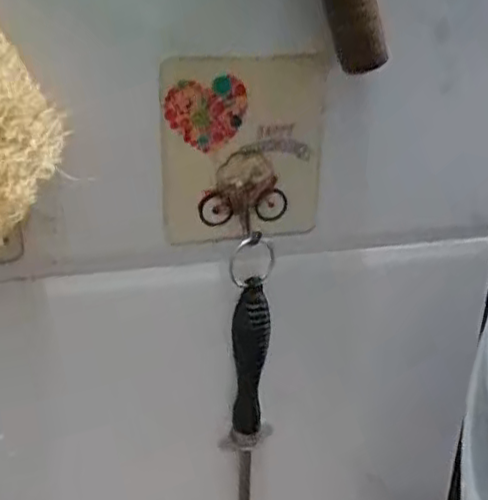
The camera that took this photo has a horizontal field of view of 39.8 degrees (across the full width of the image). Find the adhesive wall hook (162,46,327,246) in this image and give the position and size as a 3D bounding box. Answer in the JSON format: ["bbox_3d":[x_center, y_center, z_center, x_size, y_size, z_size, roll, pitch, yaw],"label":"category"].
[{"bbox_3d":[0.000,-0.044,0.301,0.073,0.083,0.010,-6,25,-18],"label":"adhesive wall hook"}]

